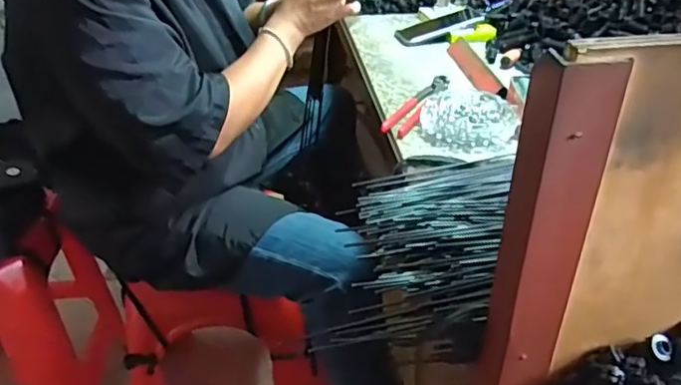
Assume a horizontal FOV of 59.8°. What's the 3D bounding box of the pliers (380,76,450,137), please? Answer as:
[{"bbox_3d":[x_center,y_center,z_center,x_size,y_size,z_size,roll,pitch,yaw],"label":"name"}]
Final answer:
[{"bbox_3d":[0.117,-0.135,0.880,0.043,0.023,0.201,14,36,22],"label":"pliers"}]

